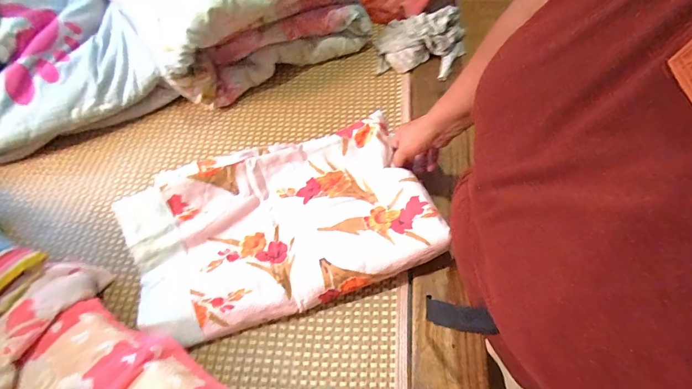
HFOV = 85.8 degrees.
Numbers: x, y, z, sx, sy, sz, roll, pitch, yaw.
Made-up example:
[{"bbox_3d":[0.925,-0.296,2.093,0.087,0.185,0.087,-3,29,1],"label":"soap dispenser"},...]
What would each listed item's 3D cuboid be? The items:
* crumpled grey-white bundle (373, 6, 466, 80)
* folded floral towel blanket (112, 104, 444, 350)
[{"bbox_3d":[0.159,-0.339,0.823,0.186,0.091,0.155,16,63,11],"label":"crumpled grey-white bundle"},{"bbox_3d":[-0.111,0.035,0.598,0.453,0.066,0.293,-18,62,-8],"label":"folded floral towel blanket"}]

